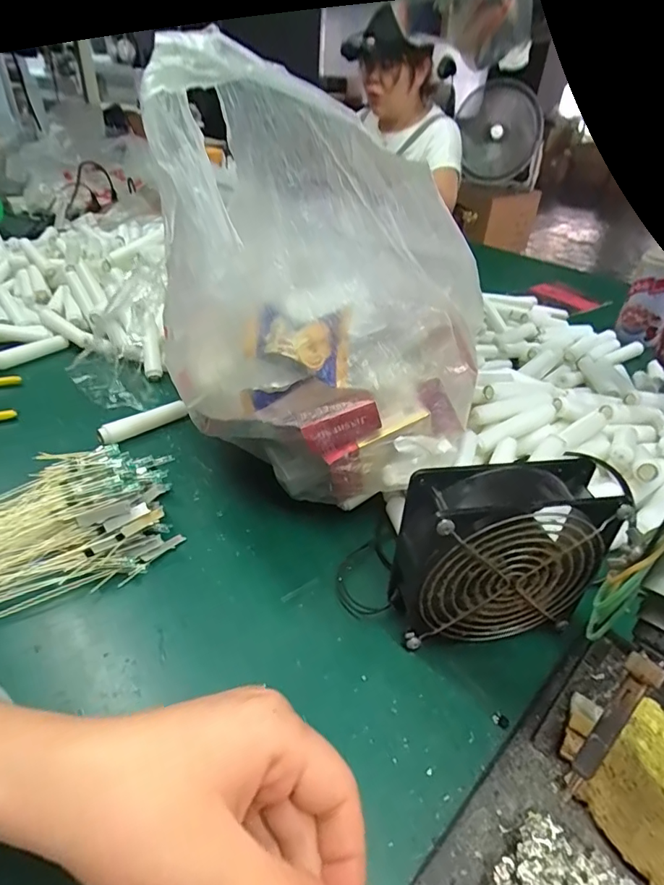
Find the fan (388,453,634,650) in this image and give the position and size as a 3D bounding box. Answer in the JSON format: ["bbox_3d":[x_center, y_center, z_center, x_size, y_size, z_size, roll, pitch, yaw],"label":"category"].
[{"bbox_3d":[0.105,0.070,0.304,0.129,0.118,0.047,-2,37,-7],"label":"fan"}]

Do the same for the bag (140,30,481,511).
[{"bbox_3d":[0.018,-0.086,0.335,0.246,0.248,0.121,-16,41,-24],"label":"bag"}]

